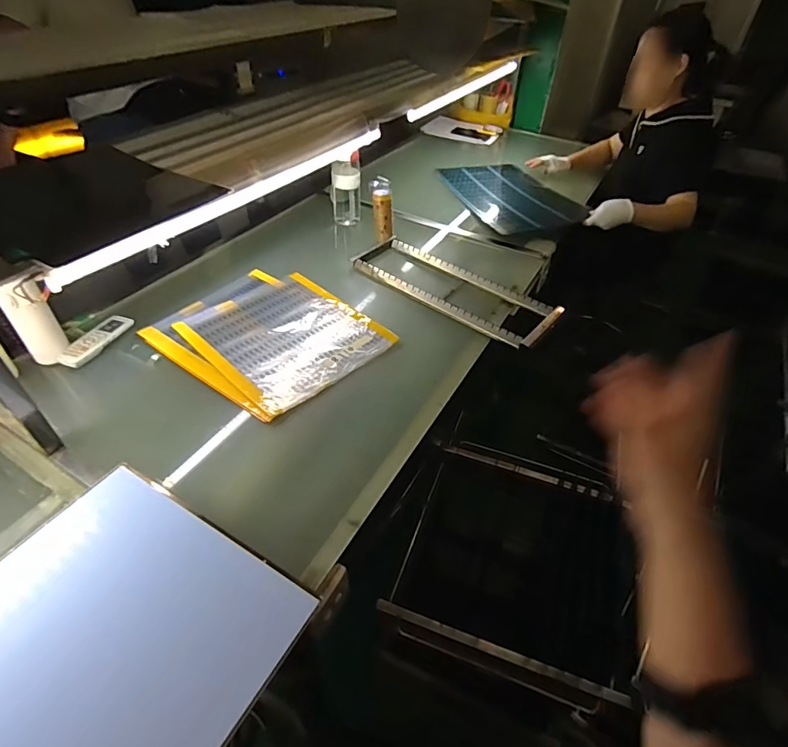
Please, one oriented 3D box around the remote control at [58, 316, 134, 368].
[{"bbox_3d":[-0.612,-0.071,0.957,0.051,0.025,0.166,11,44,8],"label":"remote control"}]

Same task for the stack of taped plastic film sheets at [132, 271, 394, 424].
[{"bbox_3d":[-0.272,-0.092,1.027,0.454,0.016,0.378,30,48,26],"label":"stack of taped plastic film sheets"}]

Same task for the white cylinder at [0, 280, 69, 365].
[{"bbox_3d":[-0.675,-0.097,0.876,0.062,0.166,0.055,-27,52,-28],"label":"white cylinder"}]

